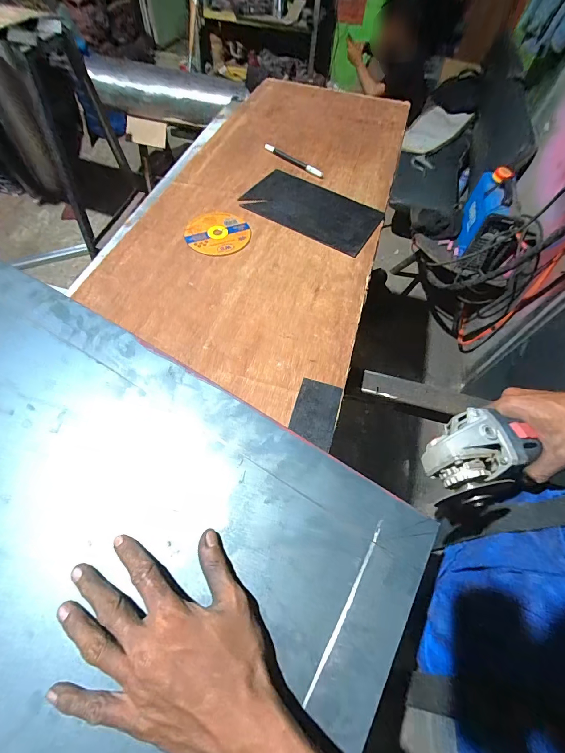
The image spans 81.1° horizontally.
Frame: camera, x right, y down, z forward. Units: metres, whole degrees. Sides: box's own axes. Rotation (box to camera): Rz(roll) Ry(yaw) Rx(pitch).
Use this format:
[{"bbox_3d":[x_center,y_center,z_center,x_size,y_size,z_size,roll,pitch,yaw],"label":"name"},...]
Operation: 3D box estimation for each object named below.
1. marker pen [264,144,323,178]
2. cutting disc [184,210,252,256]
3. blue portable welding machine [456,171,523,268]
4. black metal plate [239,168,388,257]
[{"bbox_3d":[0.021,-0.422,0.646,0.144,0.013,0.014,39,64,17],"label":"marker pen"},{"bbox_3d":[-0.103,-0.228,0.525,0.098,0.006,0.098,1,63,-3],"label":"cutting disc"},{"bbox_3d":[0.818,-0.633,1.335,0.125,0.190,0.380,12,59,3],"label":"blue portable welding machine"},{"bbox_3d":[0.052,-0.297,0.573,0.226,0.006,0.153,27,61,11],"label":"black metal plate"}]

